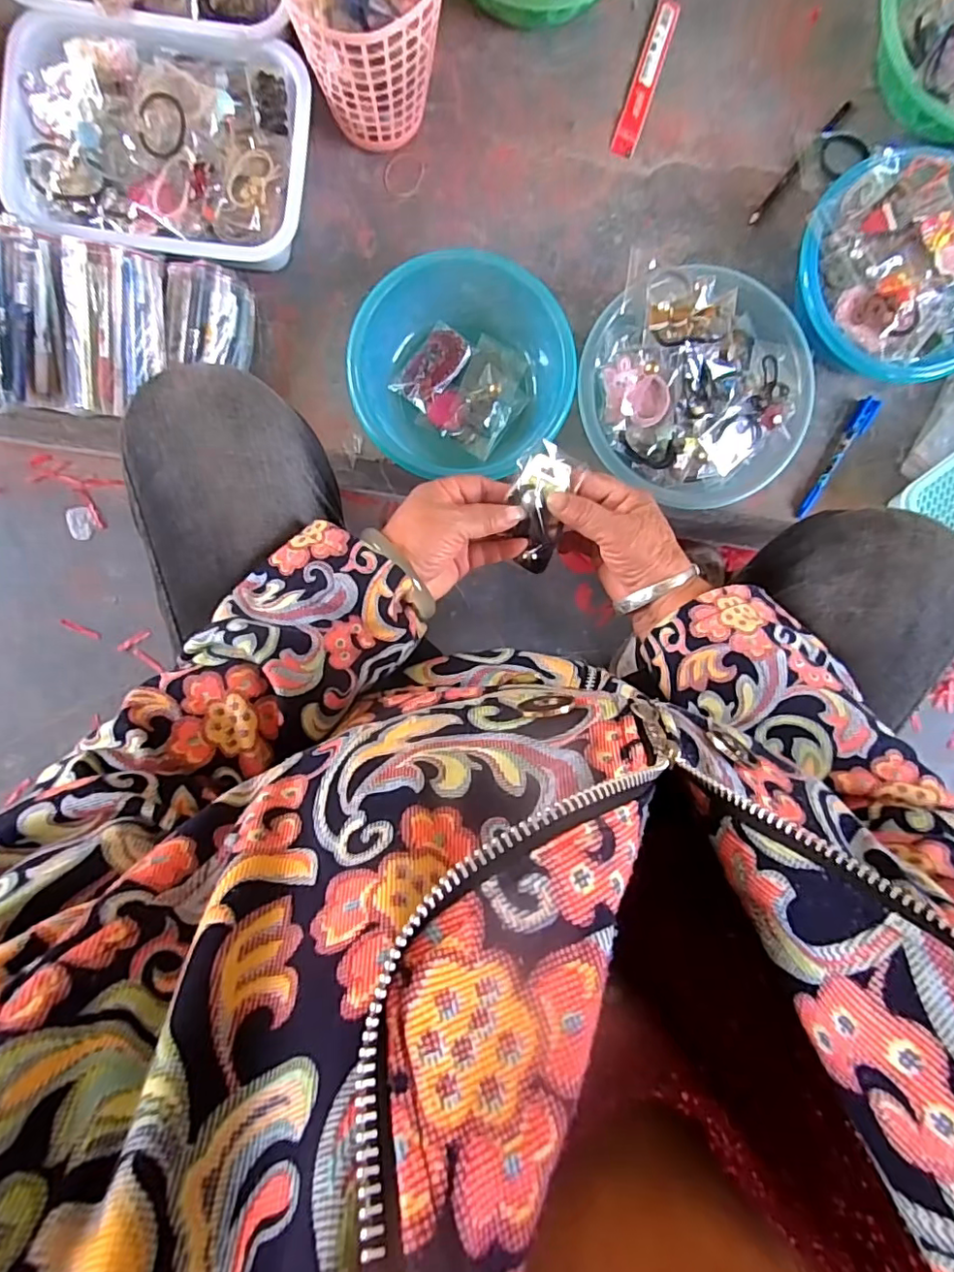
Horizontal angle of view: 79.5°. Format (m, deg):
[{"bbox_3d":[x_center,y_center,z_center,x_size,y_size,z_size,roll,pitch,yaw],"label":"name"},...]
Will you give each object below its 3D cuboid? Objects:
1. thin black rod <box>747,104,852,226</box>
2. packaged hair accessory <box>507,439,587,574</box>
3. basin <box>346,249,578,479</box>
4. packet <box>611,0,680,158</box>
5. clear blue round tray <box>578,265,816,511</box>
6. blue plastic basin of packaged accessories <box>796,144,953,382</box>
[{"bbox_3d":[0.366,-0.535,0.649,0.010,0.004,0.175,40,89,-3],"label":"thin black rod"},{"bbox_3d":[0.049,-0.091,0.419,0.039,0.016,0.092,1,112,-3],"label":"packaged hair accessory"},{"bbox_3d":[-0.020,-0.284,0.608,0.217,0.075,0.192,-21,93,-2],"label":"basin"},{"bbox_3d":[0.188,-0.623,0.639,0.027,0.007,0.174,18,91,-3],"label":"packet"},{"bbox_3d":[0.230,-0.259,0.617,0.238,0.081,0.219,0,92,-3],"label":"clear blue round tray"},{"bbox_3d":[0.447,-0.385,0.618,0.220,0.085,0.210,0,92,-3],"label":"blue plastic basin of packaged accessories"}]

